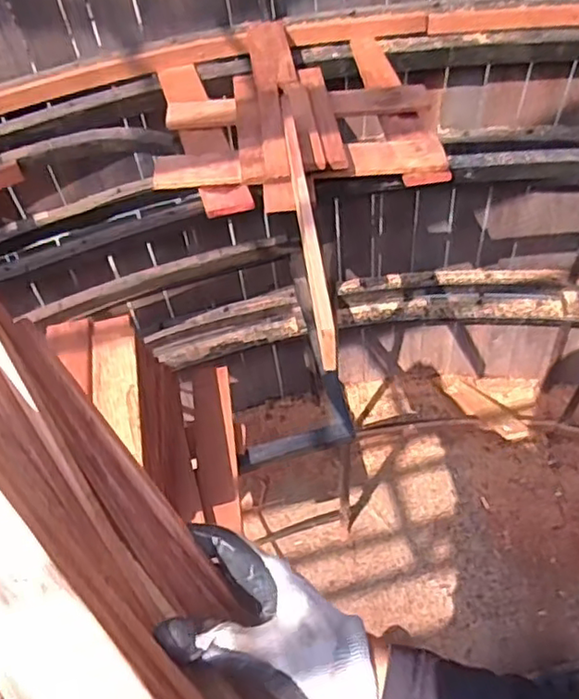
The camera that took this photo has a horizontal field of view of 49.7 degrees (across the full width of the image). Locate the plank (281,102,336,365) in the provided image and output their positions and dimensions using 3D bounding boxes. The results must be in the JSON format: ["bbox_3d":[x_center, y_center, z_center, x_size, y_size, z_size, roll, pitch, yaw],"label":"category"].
[{"bbox_3d":[0.014,-0.177,0.728,0.018,0.055,0.455,-7,52,-1],"label":"plank"}]

